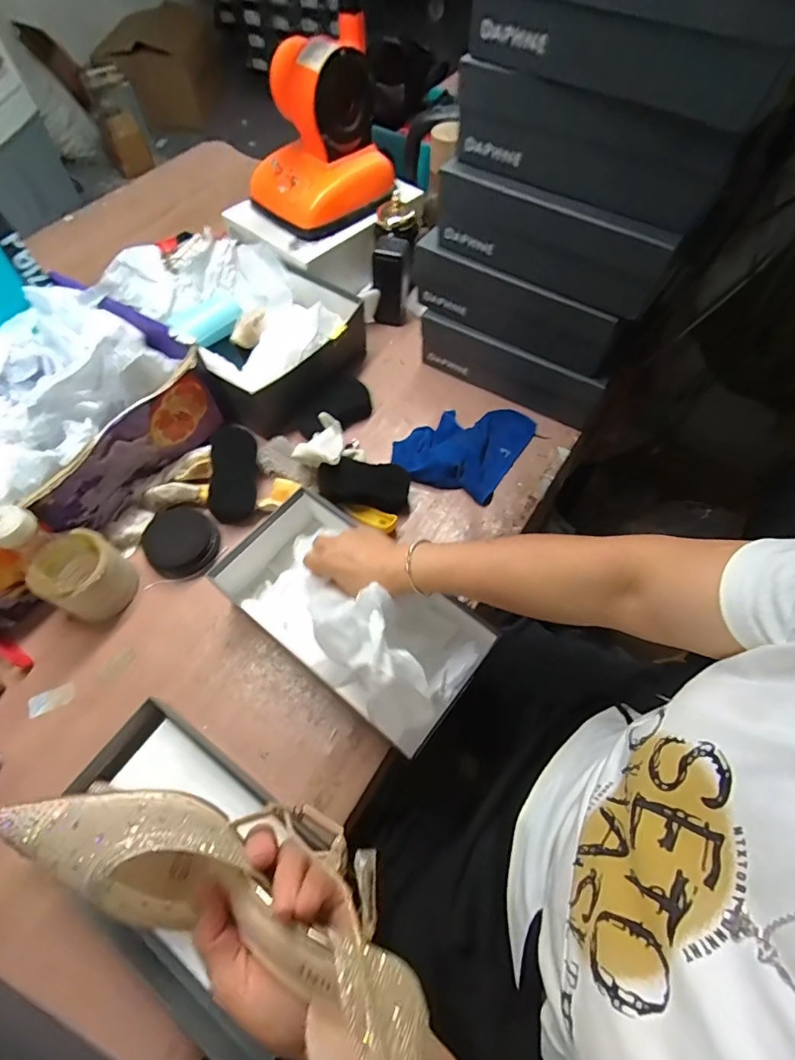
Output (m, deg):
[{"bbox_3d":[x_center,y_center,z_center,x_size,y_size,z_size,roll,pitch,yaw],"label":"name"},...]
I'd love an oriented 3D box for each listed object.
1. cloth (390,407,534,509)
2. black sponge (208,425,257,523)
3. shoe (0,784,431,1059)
[{"bbox_3d":[0.102,-0.137,0.728,0.162,0.027,0.195,30,65,15],"label":"cloth"},{"bbox_3d":[-0.229,-0.078,0.670,0.061,0.020,0.130,2,90,1],"label":"black sponge"},{"bbox_3d":[-0.087,0.199,0.259,0.234,0.076,0.107,29,65,12],"label":"shoe"}]

